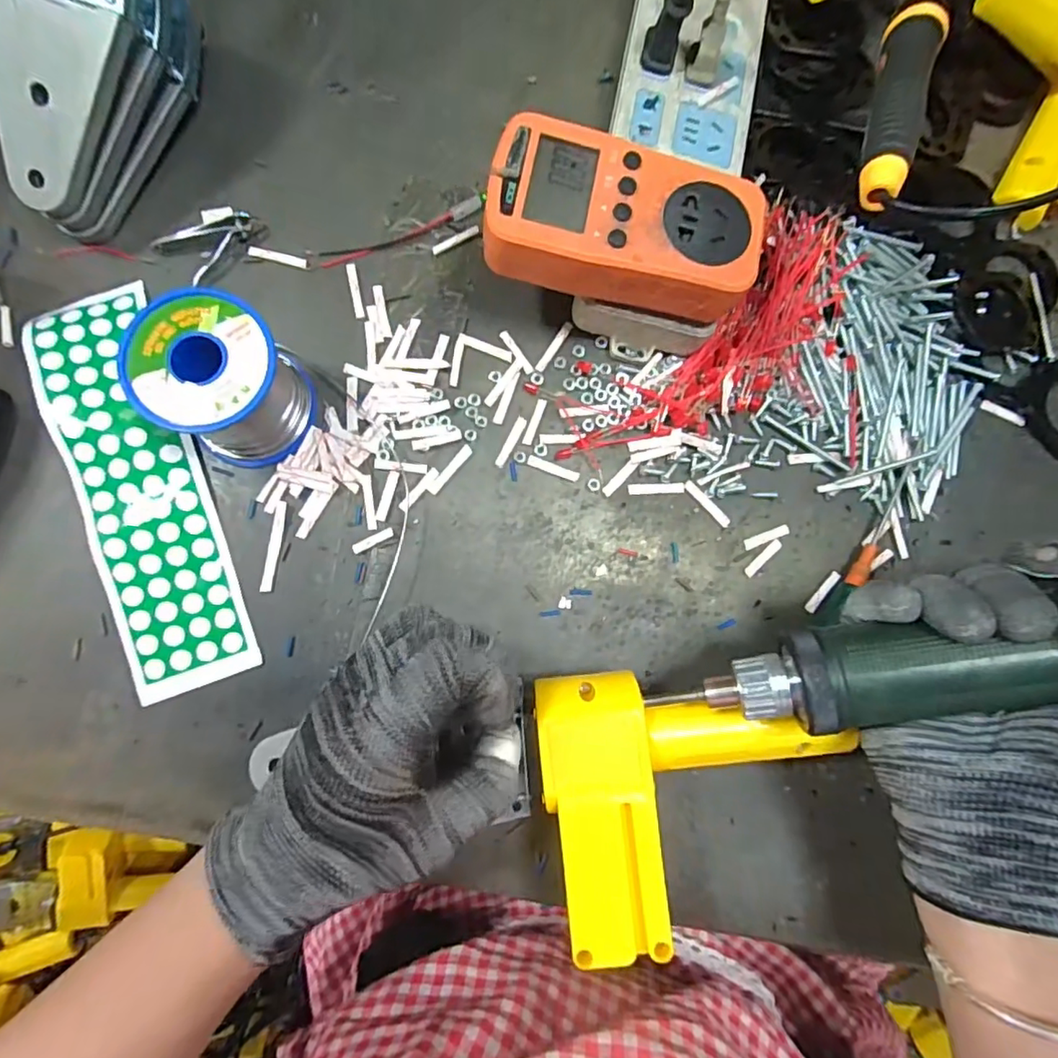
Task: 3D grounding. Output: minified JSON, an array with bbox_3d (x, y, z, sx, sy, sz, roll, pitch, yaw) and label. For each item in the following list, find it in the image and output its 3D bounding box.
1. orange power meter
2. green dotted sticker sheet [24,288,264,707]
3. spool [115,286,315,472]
[{"bbox_3d":[0.046,-0.145,0.272,0.126,0.033,0.068,11,82,-2],"label":"orange power meter"},{"bbox_3d":[-0.203,-0.023,0.293,0.057,0.013,0.215,-20,84,-6],"label":"green dotted sticker sheet"},{"bbox_3d":[-0.147,-0.071,0.278,0.065,0.060,0.064,0,83,-3],"label":"spool"}]

